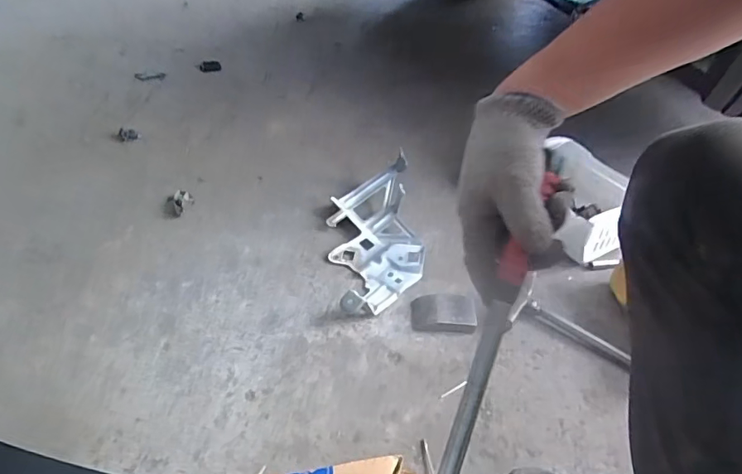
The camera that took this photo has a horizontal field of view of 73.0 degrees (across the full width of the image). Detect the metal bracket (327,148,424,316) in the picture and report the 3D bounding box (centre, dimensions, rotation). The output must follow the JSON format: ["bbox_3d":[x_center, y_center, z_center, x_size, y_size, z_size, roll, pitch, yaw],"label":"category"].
[{"bbox_3d":[0.005,-0.016,0.864,0.152,0.063,0.357,-1,41,-8],"label":"metal bracket"}]

